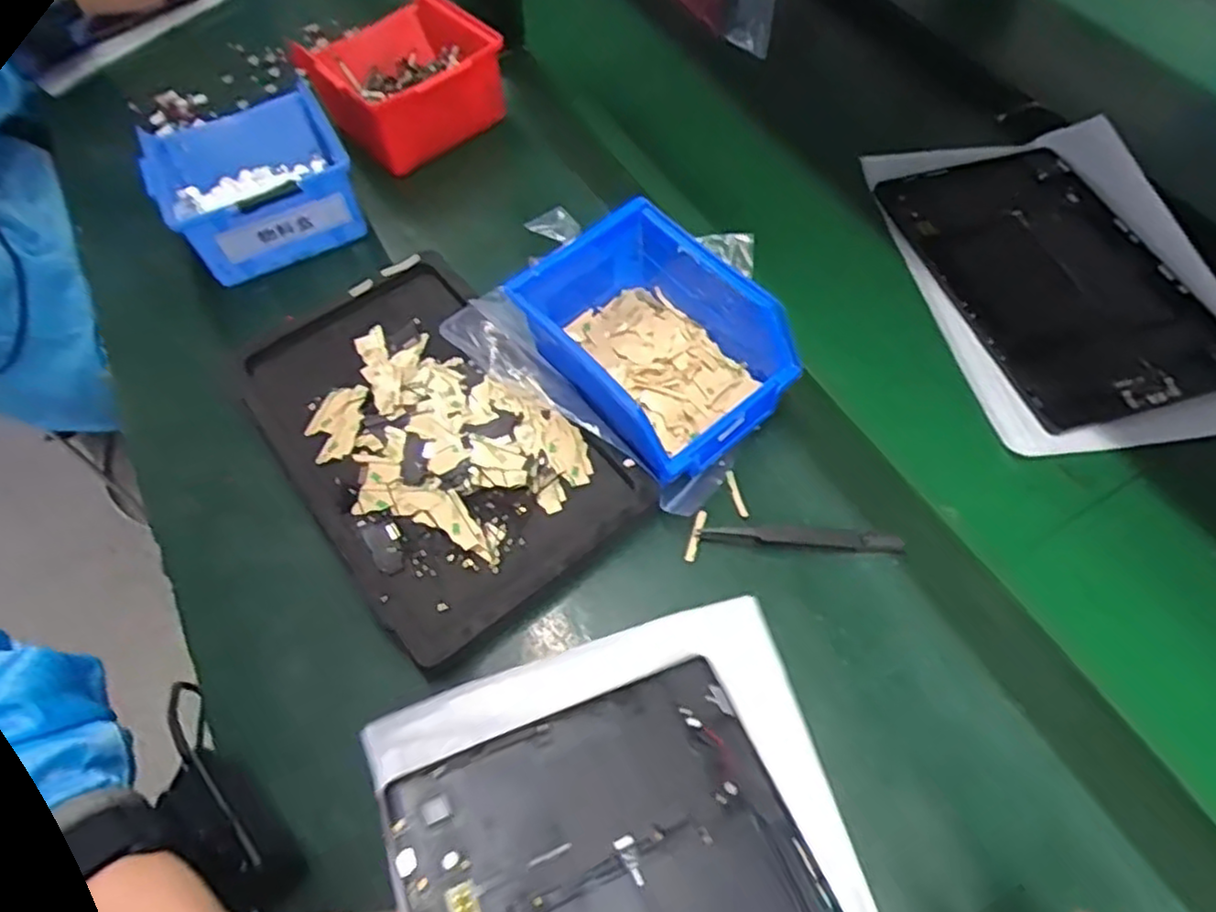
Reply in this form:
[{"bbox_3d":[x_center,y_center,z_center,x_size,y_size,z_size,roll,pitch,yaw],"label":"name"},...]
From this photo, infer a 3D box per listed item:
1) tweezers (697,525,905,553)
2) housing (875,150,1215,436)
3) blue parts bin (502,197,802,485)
[{"bbox_3d":[0.105,0.045,0.385,0.106,0.011,0.013,3,59,0],"label":"tweezers"},{"bbox_3d":[0.313,-0.129,0.503,0.155,0.010,0.241,-11,59,-11],"label":"housing"},{"bbox_3d":[0.033,-0.069,0.419,0.129,0.065,0.145,-31,65,-18],"label":"blue parts bin"}]

